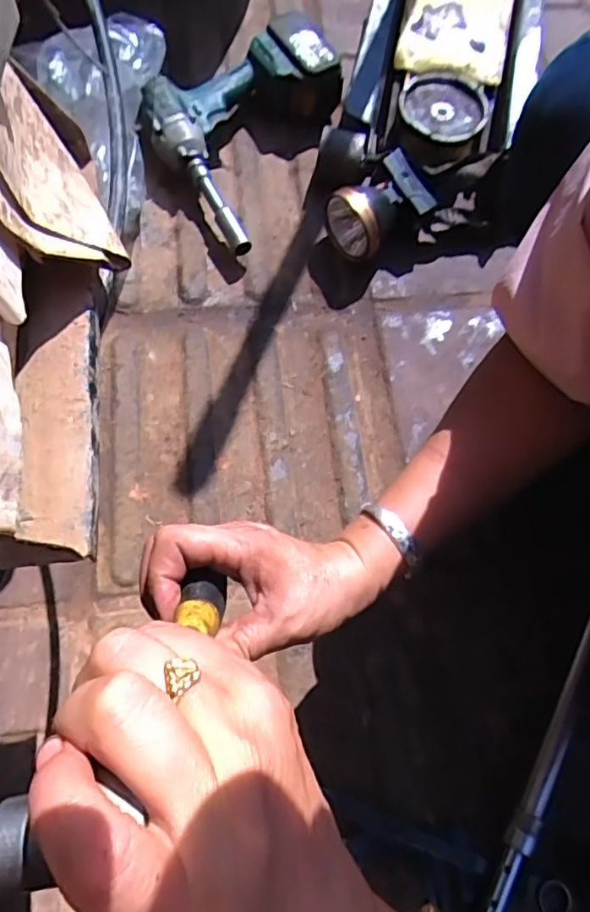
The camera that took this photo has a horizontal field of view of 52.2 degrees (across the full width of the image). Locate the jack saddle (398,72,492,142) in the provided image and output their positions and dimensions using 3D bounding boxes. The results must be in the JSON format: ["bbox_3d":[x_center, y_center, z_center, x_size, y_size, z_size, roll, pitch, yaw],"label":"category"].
[{"bbox_3d":[0.185,-0.428,0.738,0.110,0.023,0.105,3,71,3],"label":"jack saddle"}]

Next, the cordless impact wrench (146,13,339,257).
[{"bbox_3d":[-0.070,-0.406,0.720,0.174,0.095,0.331,20,73,8],"label":"cordless impact wrench"}]

